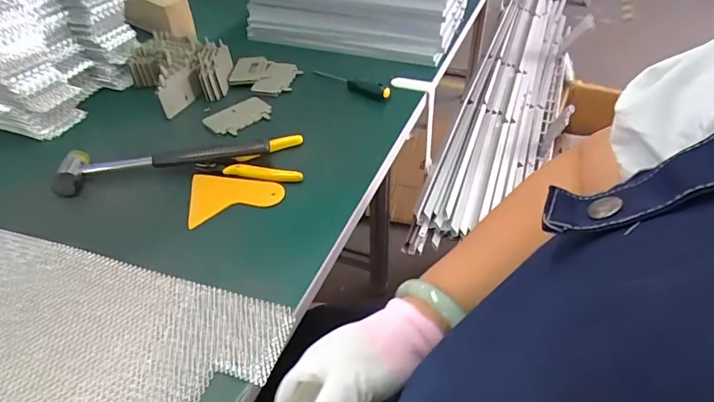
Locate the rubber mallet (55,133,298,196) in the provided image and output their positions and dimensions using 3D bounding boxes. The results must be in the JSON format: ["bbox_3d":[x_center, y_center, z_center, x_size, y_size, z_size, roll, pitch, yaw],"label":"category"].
[{"bbox_3d":[-0.200,-0.047,0.522,0.272,0.021,0.054,-8,43,-6],"label":"rubber mallet"}]

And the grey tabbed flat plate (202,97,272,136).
[{"bbox_3d":[-0.158,-0.115,0.607,0.059,0.007,0.080,32,52,31],"label":"grey tabbed flat plate"}]

